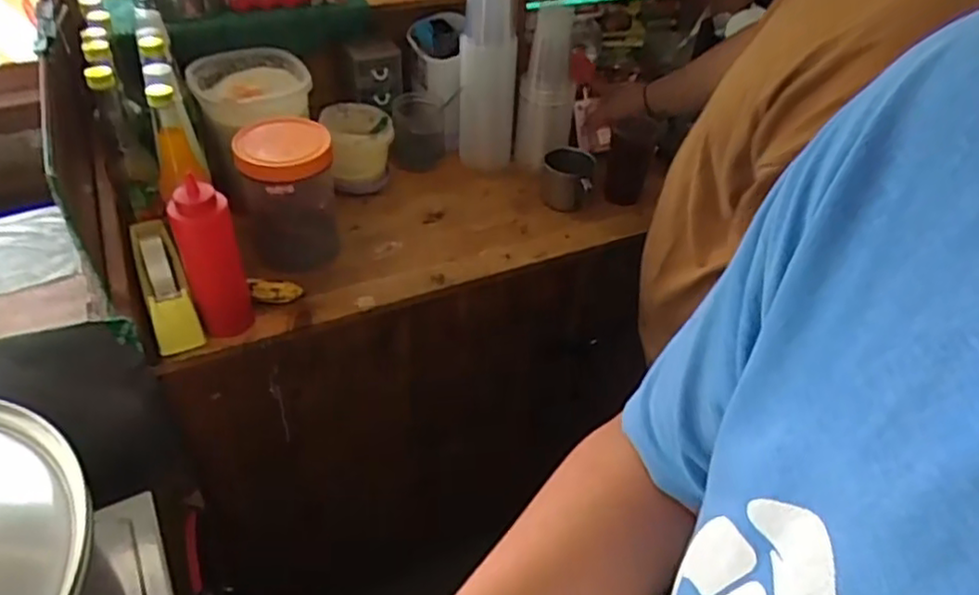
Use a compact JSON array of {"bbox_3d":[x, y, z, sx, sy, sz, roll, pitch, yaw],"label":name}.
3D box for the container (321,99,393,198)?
[{"bbox_3d":[-0.216,-0.248,1.153,0.114,0.095,0.121,-4,46,-10],"label":"container"}]

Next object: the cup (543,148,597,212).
[{"bbox_3d":[0.125,-0.192,1.124,0.080,0.077,0.080,3,45,-3],"label":"cup"}]

